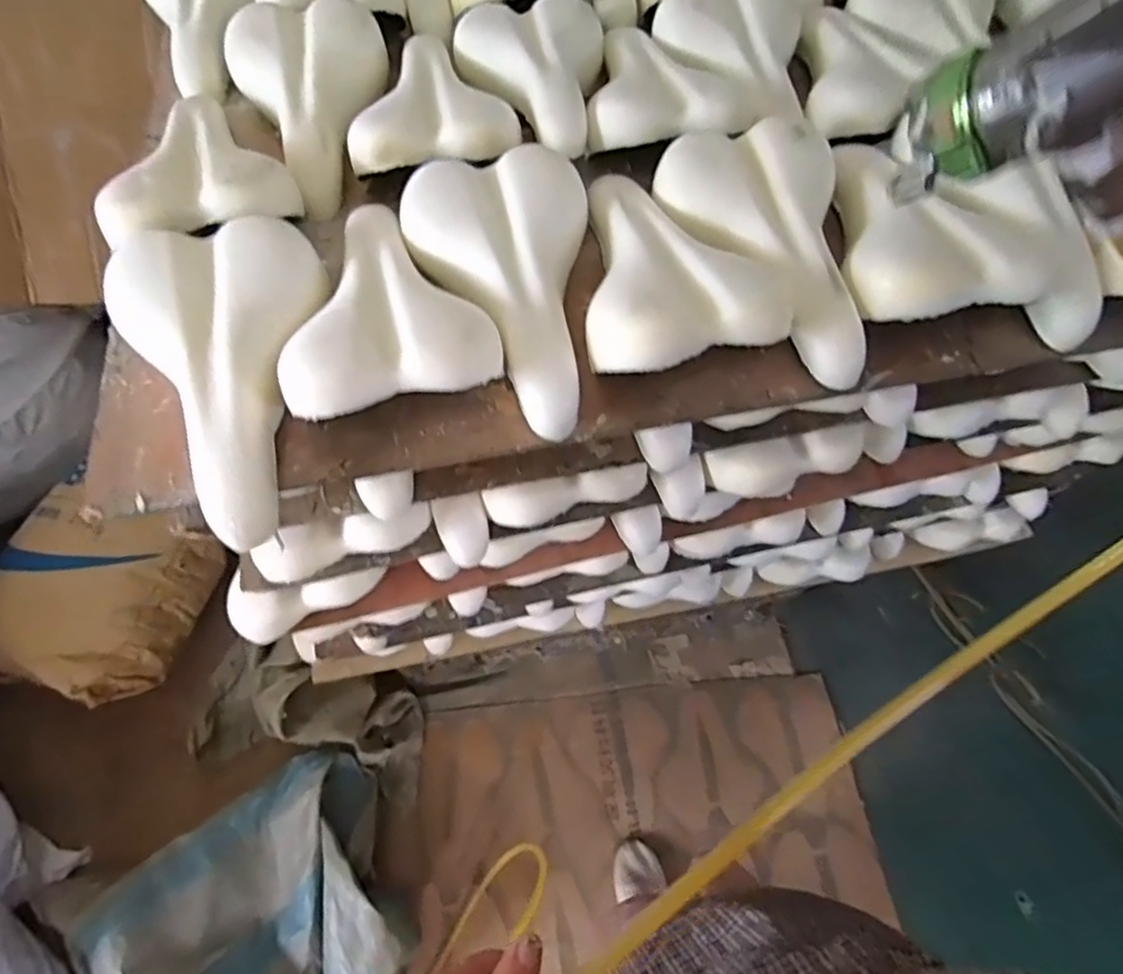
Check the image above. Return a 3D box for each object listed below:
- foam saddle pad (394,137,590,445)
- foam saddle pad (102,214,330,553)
[{"bbox_3d":[-0.032,-0.165,0.550,0.164,0.047,0.260,-15,75,-8],"label":"foam saddle pad"},{"bbox_3d":[-0.257,-0.084,0.505,0.163,0.051,0.266,-12,78,-6],"label":"foam saddle pad"}]

